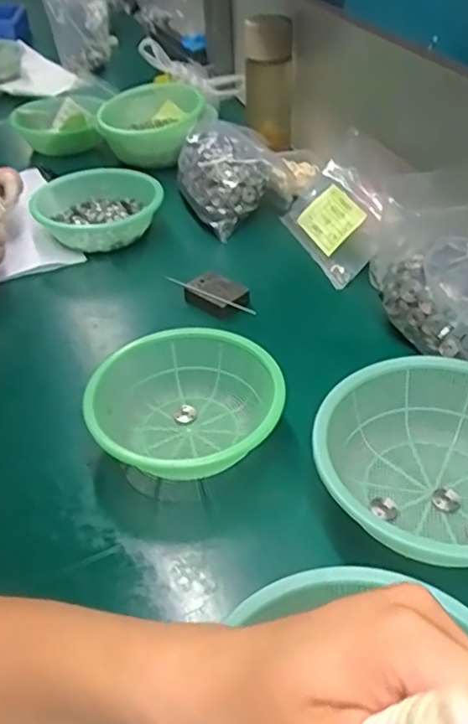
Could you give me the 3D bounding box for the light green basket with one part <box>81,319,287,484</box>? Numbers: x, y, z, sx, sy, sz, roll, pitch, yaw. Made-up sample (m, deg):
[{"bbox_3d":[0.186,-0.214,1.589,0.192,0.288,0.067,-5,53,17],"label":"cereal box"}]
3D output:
[{"bbox_3d":[-0.041,0.042,0.551,0.160,0.062,0.152,-11,40,-9],"label":"light green basket with one part"}]

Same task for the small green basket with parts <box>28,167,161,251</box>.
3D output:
[{"bbox_3d":[-0.183,-0.204,0.838,0.154,0.048,0.141,-2,40,1],"label":"small green basket with parts"}]

